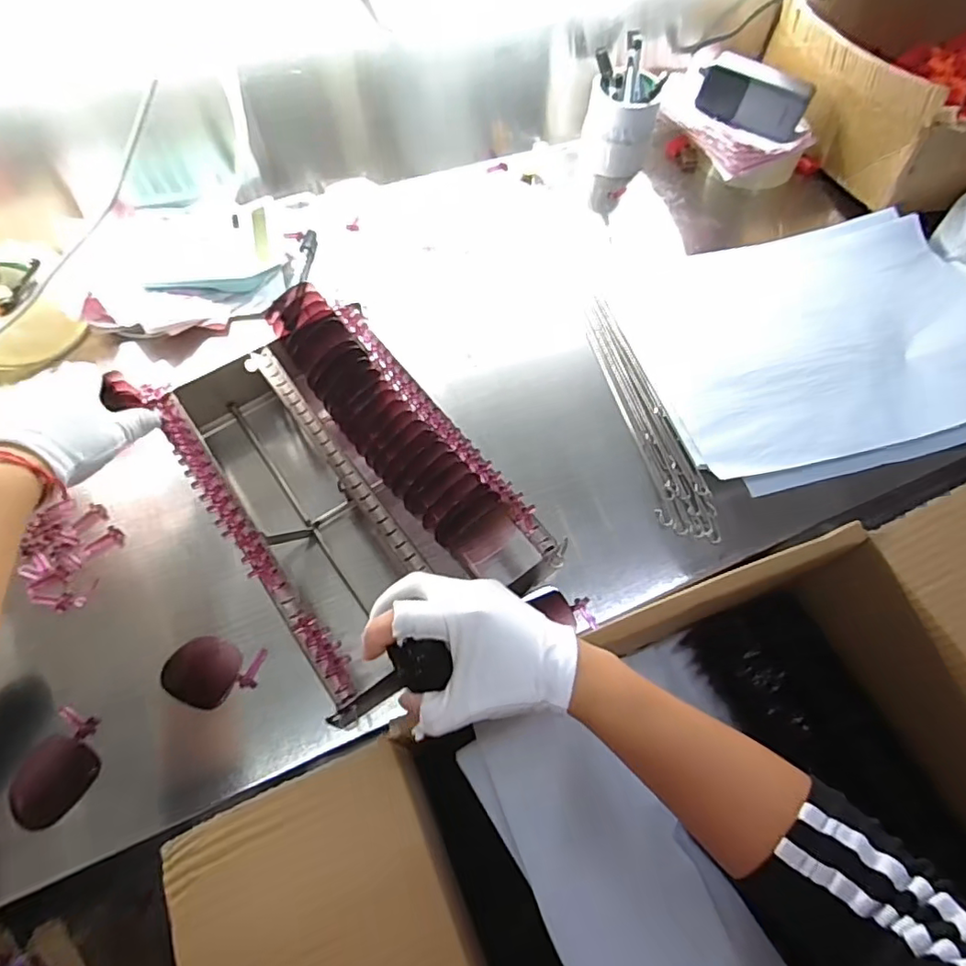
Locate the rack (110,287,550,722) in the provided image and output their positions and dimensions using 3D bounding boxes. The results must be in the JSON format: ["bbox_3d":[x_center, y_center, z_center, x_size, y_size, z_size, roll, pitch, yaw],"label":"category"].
[{"bbox_3d":[-0.121,-0.008,0.460,0.190,0.105,0.324,-34,67,-20],"label":"rack"}]

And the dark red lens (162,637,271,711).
[{"bbox_3d":[-0.202,0.141,0.426,0.066,0.014,0.049,12,61,4],"label":"dark red lens"}]

